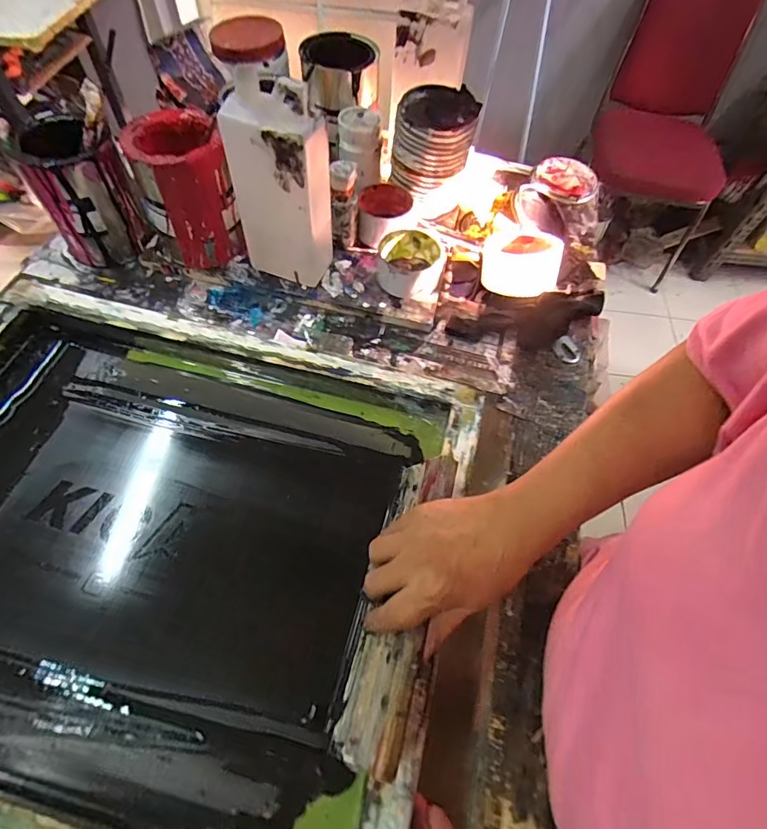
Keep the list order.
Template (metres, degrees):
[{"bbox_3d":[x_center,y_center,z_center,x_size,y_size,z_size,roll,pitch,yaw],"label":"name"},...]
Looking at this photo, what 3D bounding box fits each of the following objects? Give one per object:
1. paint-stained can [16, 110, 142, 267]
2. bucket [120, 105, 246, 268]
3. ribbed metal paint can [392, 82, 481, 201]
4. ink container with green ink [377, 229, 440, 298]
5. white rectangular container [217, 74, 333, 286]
[{"bbox_3d":[-0.374,-0.276,0.567,0.094,0.150,0.097,1,60,-3],"label":"paint-stained can"},{"bbox_3d":[-0.240,-0.270,0.563,0.100,0.141,0.101,-18,63,-13],"label":"bucket"},{"bbox_3d":[0.068,-0.368,0.623,0.100,0.098,0.101,14,60,5],"label":"ribbed metal paint can"},{"bbox_3d":[0.034,-0.192,0.593,0.085,0.052,0.074,5,60,-1],"label":"ink container with green ink"},{"bbox_3d":[-0.112,-0.249,0.518,0.104,0.211,0.056,16,60,6],"label":"white rectangular container"}]

